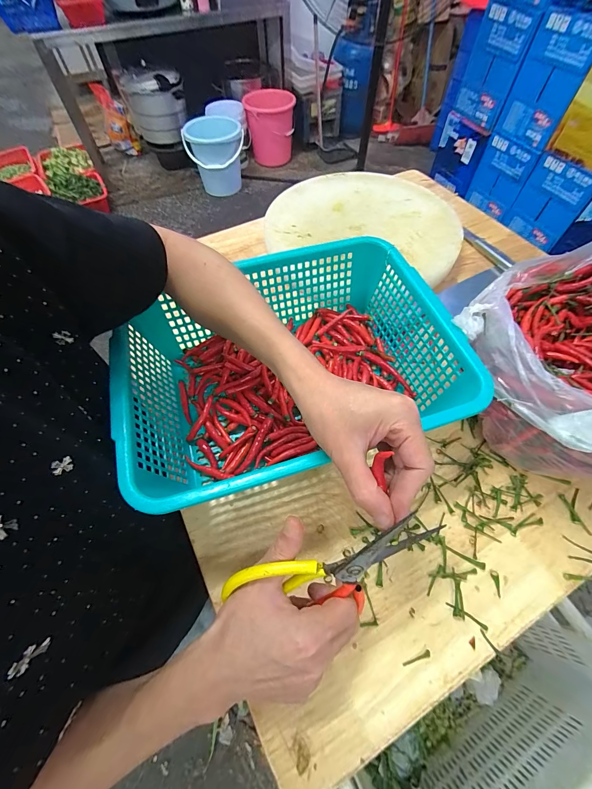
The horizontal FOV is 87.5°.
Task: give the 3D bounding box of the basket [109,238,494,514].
[{"bbox_3d":[-0.010,-0.035,0.403,0.378,0.117,0.292,-15,61,-7],"label":"basket"}]

